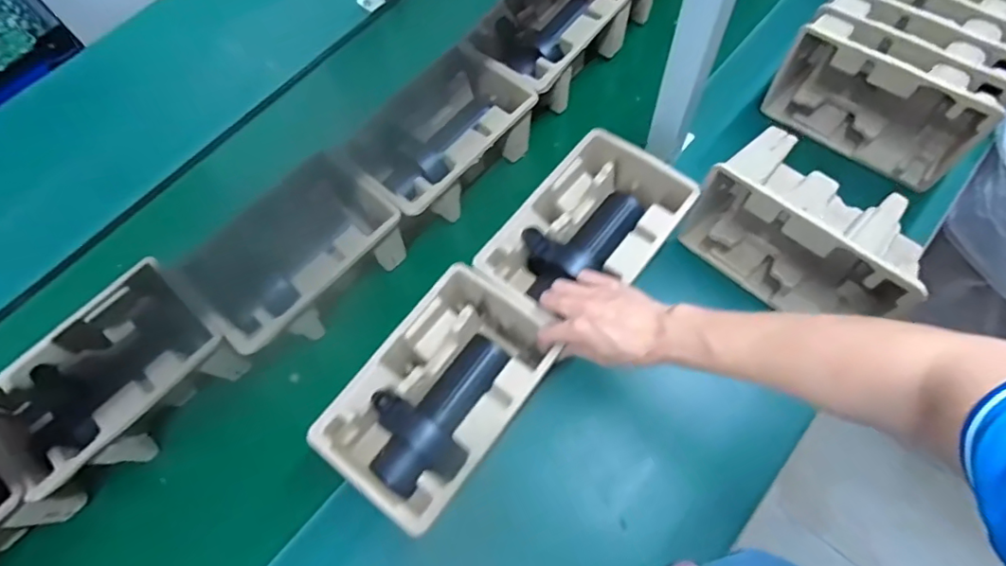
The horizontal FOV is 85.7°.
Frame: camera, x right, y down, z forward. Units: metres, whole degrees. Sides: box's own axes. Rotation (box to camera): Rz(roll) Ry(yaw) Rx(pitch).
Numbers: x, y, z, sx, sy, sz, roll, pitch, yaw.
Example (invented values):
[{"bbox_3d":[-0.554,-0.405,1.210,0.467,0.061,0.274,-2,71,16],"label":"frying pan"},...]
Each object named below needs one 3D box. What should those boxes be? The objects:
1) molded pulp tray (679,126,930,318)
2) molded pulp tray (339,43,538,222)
[{"bbox_3d":[0.334,-0.056,0.602,0.224,0.139,0.116,39,74,18],"label":"molded pulp tray"},{"bbox_3d":[-0.078,-0.176,0.706,0.144,0.102,0.229,39,74,18],"label":"molded pulp tray"}]

